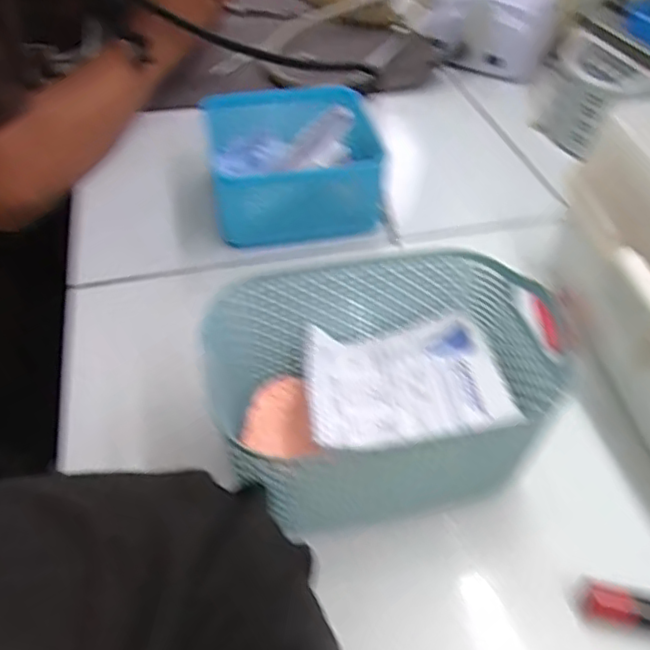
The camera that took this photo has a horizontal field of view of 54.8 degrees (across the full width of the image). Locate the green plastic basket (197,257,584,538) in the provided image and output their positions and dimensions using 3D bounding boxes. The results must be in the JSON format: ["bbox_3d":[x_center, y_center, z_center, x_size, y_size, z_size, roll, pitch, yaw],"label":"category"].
[{"bbox_3d":[0.032,0.032,0.333,0.174,0.075,0.117,-10,47,-11],"label":"green plastic basket"}]

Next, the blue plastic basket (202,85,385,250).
[{"bbox_3d":[-0.026,-0.137,0.506,0.127,0.060,0.129,-6,44,-8],"label":"blue plastic basket"}]

